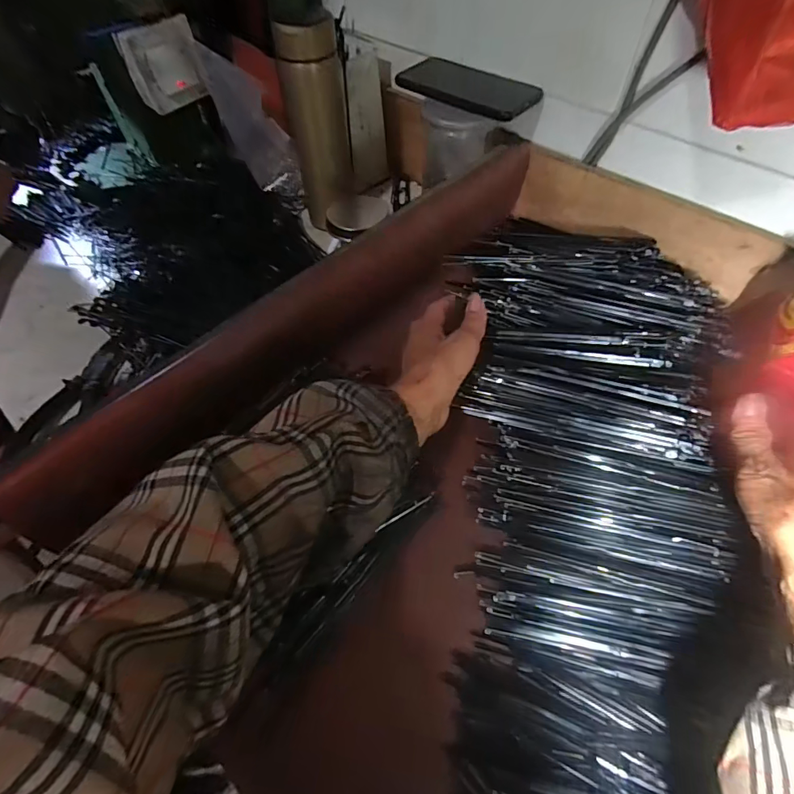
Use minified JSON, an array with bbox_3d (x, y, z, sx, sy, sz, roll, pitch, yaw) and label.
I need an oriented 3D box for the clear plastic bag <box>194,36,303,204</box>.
[{"bbox_3d":[-0.194,-0.367,0.614,0.070,0.203,0.045,7,51,40],"label":"clear plastic bag"}]

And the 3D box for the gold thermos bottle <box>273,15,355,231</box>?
[{"bbox_3d":[-0.093,-0.326,0.546,0.068,0.209,0.071,-8,56,-4],"label":"gold thermos bottle"}]

